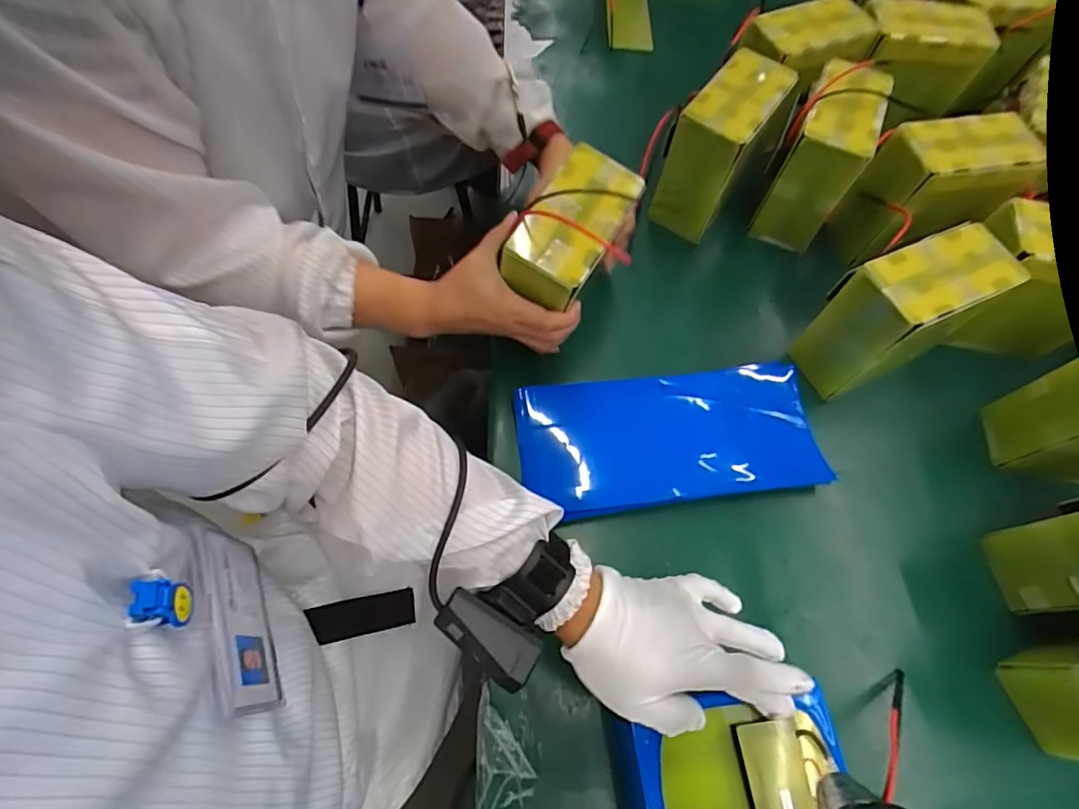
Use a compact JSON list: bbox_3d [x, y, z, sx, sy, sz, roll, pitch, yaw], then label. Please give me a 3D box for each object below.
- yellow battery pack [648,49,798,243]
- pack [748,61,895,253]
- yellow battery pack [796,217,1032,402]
[{"bbox_3d":[0.201,-0.290,0.611,0.074,0.135,0.137,34,68,12],"label":"yellow battery pack"},{"bbox_3d":[0.318,-0.283,0.619,0.082,0.140,0.141,28,67,9],"label":"pack"},{"bbox_3d":[0.349,-0.084,0.538,0.149,0.149,0.076,-23,69,-13],"label":"yellow battery pack"}]

